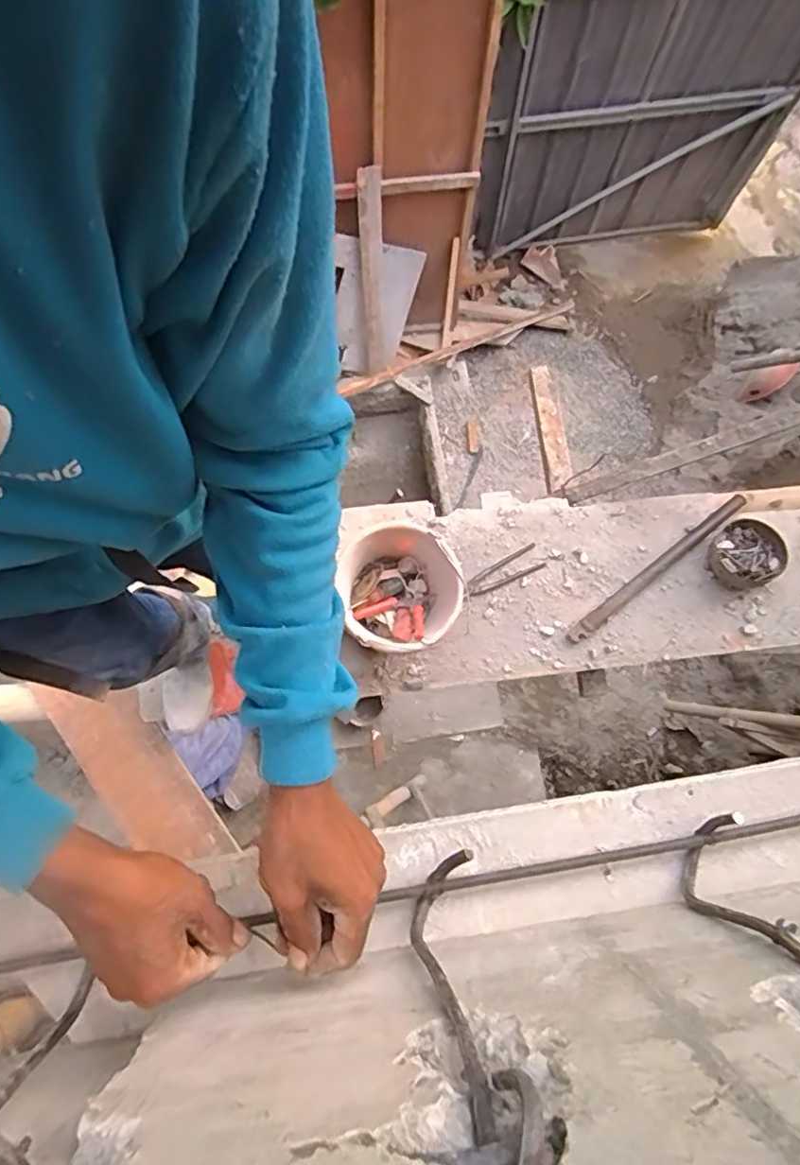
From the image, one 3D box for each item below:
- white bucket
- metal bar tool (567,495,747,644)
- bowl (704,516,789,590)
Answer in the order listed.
[{"bbox_3d":[-0.002,0.016,1.255,0.243,0.159,0.235,0,78,0],"label":"white bucket"},{"bbox_3d":[0.553,-0.030,1.337,0.489,0.032,0.035,-38,80,-7],"label":"metal bar tool"},{"bbox_3d":[0.734,-0.059,1.325,0.147,0.070,0.138,-26,79,-5],"label":"bowl"}]

